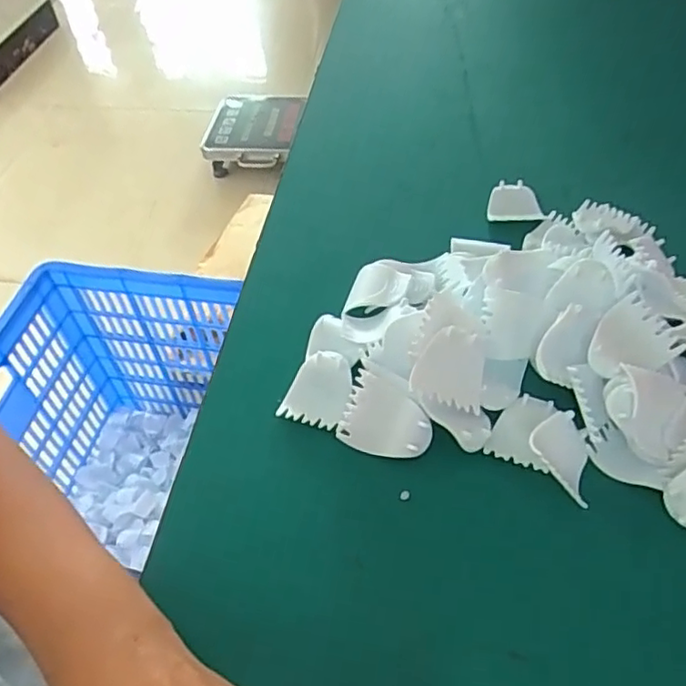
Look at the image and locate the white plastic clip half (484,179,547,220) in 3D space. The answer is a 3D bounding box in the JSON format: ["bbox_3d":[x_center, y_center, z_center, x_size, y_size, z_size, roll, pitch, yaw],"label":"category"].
[{"bbox_3d":[0.127,-0.107,0.466,0.038,0.009,0.046,-1,48,6],"label":"white plastic clip half"}]

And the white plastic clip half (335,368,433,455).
[{"bbox_3d":[0.025,0.040,0.337,0.047,0.005,0.043,17,80,12],"label":"white plastic clip half"}]

